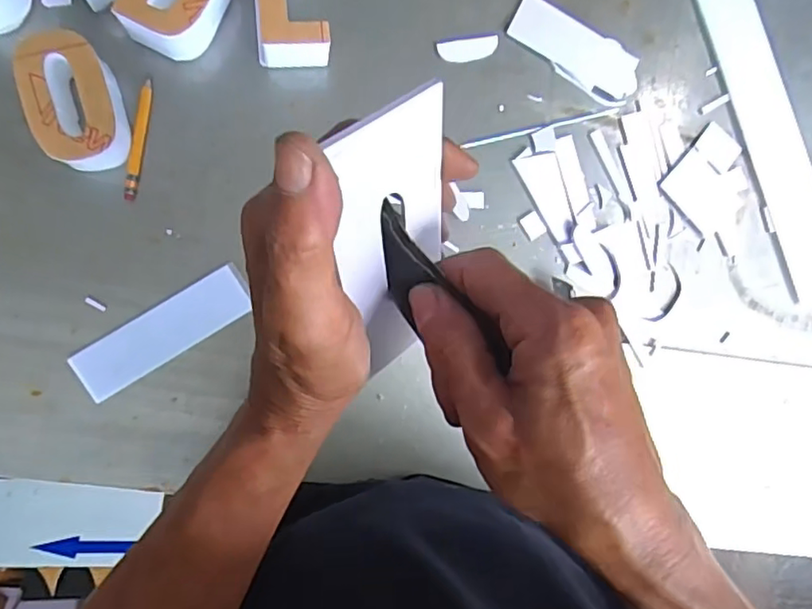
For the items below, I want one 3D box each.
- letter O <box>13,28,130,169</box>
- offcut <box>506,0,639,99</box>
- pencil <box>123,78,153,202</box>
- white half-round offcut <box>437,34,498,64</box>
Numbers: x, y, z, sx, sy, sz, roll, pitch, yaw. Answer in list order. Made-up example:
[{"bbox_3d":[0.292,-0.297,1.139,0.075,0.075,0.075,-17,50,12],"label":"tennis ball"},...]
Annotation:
[{"bbox_3d":[-0.228,-0.138,0.412,0.051,0.040,0.086,-12,93,-9],"label":"letter O"},{"bbox_3d":[0.142,-0.212,0.492,0.114,0.005,0.043,28,87,-9],"label":"offcut"},{"bbox_3d":[-0.196,-0.120,0.437,0.009,0.004,0.088,10,90,-9],"label":"pencil"},{"bbox_3d":[0.051,-0.205,0.479,0.050,0.004,0.019,-12,93,-9],"label":"white half-round offcut"}]

